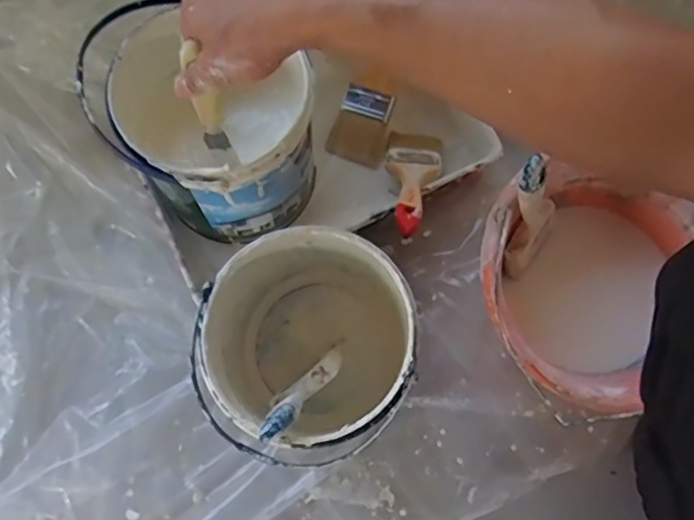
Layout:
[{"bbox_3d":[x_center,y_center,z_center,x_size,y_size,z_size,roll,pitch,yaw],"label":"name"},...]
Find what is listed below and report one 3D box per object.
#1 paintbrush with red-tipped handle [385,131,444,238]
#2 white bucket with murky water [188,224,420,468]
[{"bbox_3d":[0.073,-0.093,0.655,0.063,0.021,0.223,10,36,1],"label":"paintbrush with red-tipped handle"},{"bbox_3d":[-0.035,0.079,0.572,0.181,0.196,0.176,0,75,2],"label":"white bucket with murky water"}]

